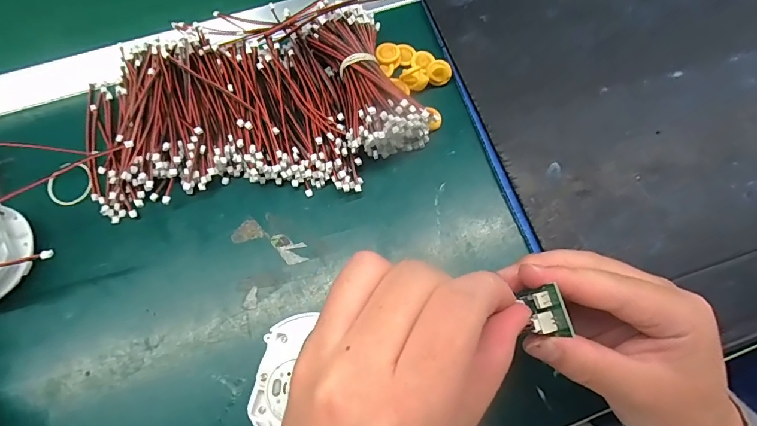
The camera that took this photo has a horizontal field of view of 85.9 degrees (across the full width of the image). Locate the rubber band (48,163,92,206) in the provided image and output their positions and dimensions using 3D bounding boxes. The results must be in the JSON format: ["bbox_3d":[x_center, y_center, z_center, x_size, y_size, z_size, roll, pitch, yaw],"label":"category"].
[{"bbox_3d":[-0.224,-0.021,0.297,0.028,0.004,0.032,30,78,0],"label":"rubber band"}]

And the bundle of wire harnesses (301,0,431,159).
[{"bbox_3d":[-0.008,-0.101,0.302,0.054,0.035,0.118,-24,72,-6],"label":"bundle of wire harnesses"}]

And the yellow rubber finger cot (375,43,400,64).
[{"bbox_3d":[0.007,-0.130,0.332,0.018,0.008,0.019,0,71,1],"label":"yellow rubber finger cot"}]

